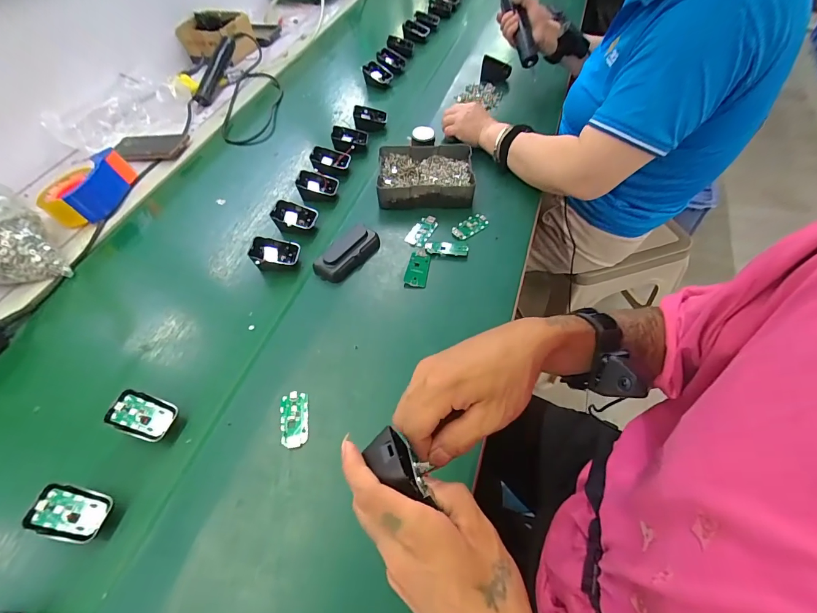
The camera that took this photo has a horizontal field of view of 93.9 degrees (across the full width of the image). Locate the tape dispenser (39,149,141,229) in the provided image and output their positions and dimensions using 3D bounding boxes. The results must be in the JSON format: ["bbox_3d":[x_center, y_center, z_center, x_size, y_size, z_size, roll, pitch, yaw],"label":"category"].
[{"bbox_3d":[-0.569,-0.209,0.685,0.151,0.063,0.102,-37,60,-19],"label":"tape dispenser"}]

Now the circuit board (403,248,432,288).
[{"bbox_3d":[0.015,-0.060,0.565,0.031,0.010,0.069,8,56,11],"label":"circuit board"}]

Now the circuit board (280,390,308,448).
[{"bbox_3d":[-0.132,0.129,0.440,0.030,0.004,0.064,-12,55,-3],"label":"circuit board"}]

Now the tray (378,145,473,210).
[{"bbox_3d":[0.029,-0.225,0.657,0.159,0.040,0.126,-2,55,4],"label":"tray"}]

